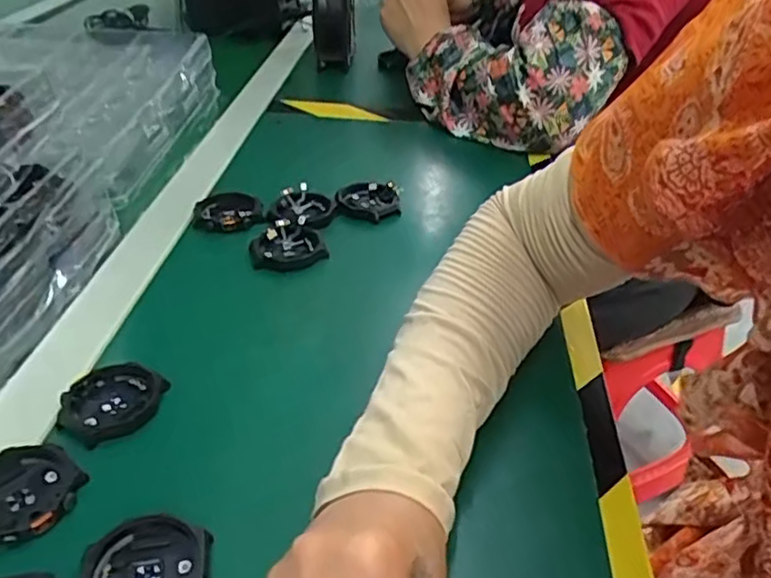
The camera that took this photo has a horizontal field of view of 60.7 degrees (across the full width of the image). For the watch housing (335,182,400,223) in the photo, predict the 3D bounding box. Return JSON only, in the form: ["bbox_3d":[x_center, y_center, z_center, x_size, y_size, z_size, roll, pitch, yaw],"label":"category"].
[{"bbox_3d":[-0.014,-0.071,0.537,0.051,0.011,0.048,-2,36,-3],"label":"watch housing"}]

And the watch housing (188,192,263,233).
[{"bbox_3d":[-0.125,-0.061,0.521,0.054,0.014,0.042,-8,36,-14],"label":"watch housing"}]

